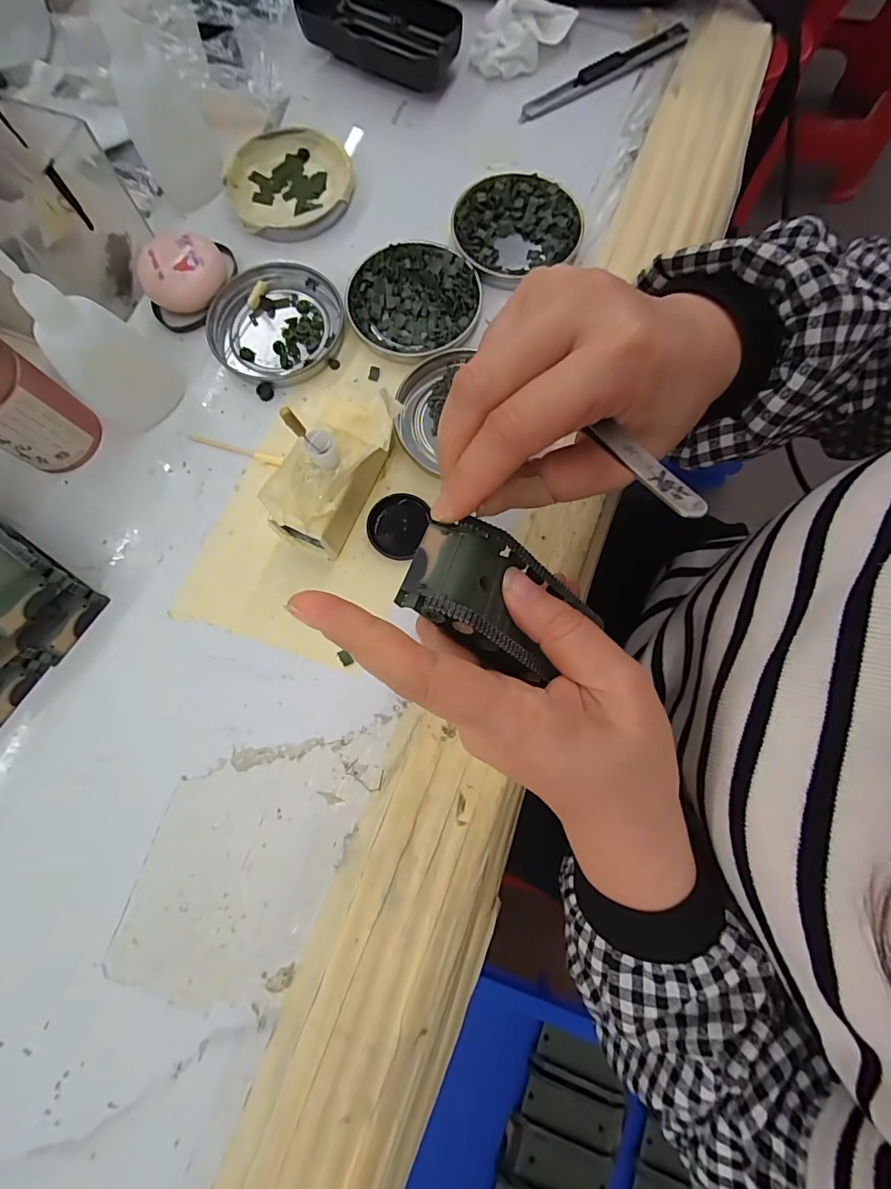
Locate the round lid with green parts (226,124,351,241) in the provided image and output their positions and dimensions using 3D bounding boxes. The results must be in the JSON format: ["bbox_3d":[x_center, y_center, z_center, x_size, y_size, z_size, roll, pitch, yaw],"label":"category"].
[{"bbox_3d":[-0.100,-0.265,0.301,0.077,0.011,0.082,0,79,0],"label":"round lid with green parts"}]

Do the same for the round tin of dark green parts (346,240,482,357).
[{"bbox_3d":[-0.019,-0.177,0.278,0.076,0.009,0.073,0,79,0],"label":"round tin of dark green parts"}]

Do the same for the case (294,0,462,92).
[{"bbox_3d":[-0.047,-0.382,0.312,0.113,0.021,0.050,30,80,6],"label":"case"}]

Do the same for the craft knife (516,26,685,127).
[{"bbox_3d":[0.109,-0.357,0.316,0.134,0.008,0.016,-30,80,-6],"label":"craft knife"}]

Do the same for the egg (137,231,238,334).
[{"bbox_3d":[-0.153,-0.189,0.277,0.055,0.023,0.045,-26,80,-5],"label":"egg"}]

